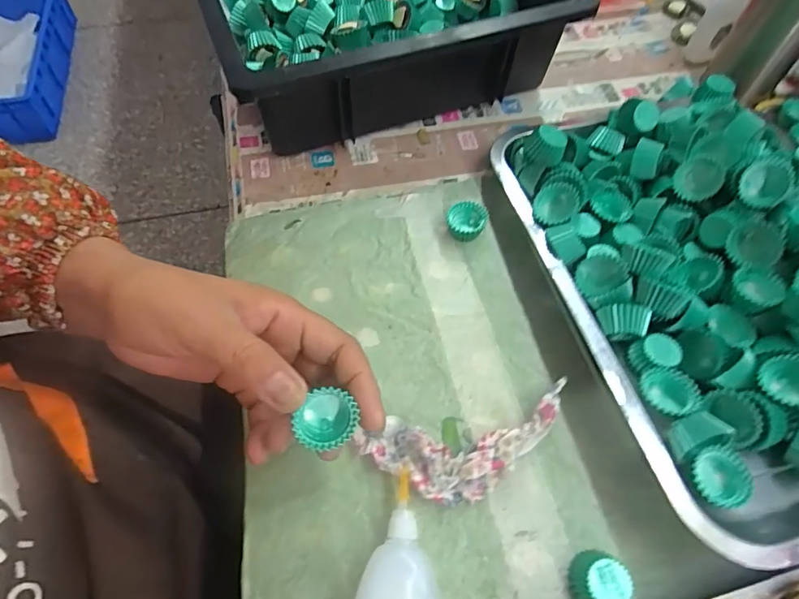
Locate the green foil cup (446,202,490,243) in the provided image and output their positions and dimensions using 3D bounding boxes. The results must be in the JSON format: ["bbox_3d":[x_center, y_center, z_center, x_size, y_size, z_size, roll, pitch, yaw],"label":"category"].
[{"bbox_3d":[0.054,-0.062,0.390,0.031,0.017,0.031,1,60,-1],"label":"green foil cup"}]

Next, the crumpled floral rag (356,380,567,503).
[{"bbox_3d":[0.045,0.091,0.303,0.132,0.015,0.057,-15,61,-10],"label":"crumpled floral rag"}]

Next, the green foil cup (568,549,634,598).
[{"bbox_3d":[0.109,0.155,0.265,0.028,0.019,0.028,33,65,16],"label":"green foil cup"}]

